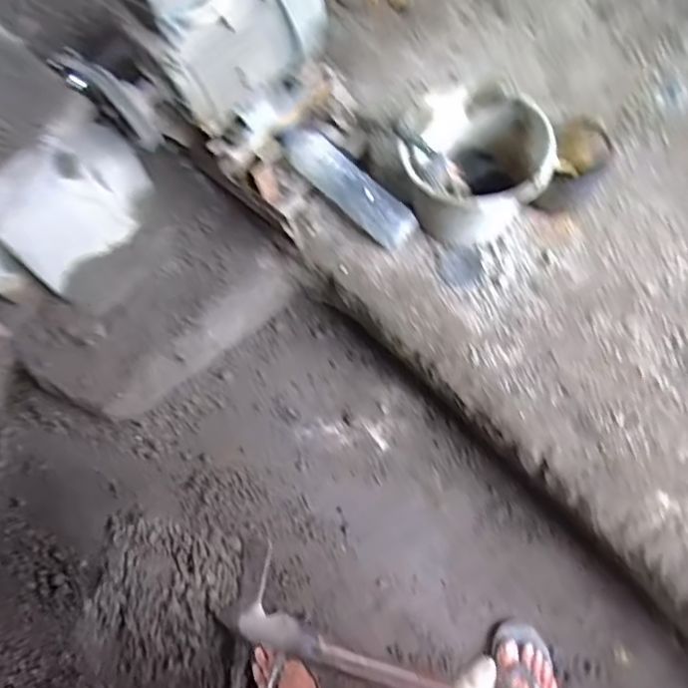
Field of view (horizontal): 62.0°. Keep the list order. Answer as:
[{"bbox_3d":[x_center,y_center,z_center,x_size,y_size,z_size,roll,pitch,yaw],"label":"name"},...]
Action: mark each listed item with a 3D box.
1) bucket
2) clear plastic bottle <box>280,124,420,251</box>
[{"bbox_3d":[0.246,-0.328,1.088,0.252,0.195,0.253,-1,71,2],"label":"bucket"},{"bbox_3d":[0.007,-0.308,1.106,0.306,0.071,0.073,40,76,-4],"label":"clear plastic bottle"}]

